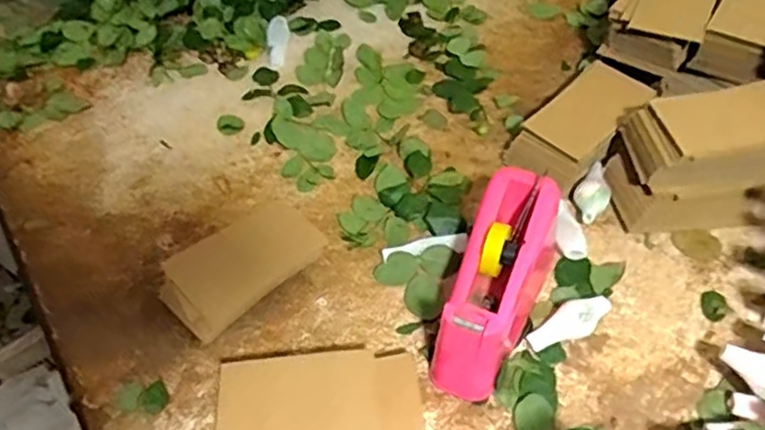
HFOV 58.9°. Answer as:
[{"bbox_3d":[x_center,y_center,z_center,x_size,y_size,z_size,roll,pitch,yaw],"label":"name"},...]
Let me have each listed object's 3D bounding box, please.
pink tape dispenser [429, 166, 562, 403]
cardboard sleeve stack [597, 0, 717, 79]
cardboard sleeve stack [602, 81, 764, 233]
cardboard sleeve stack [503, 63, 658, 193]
[{"bbox_3d":[0.109,0.069,0.631,0.074,0.103,0.201,15,56,14],"label":"pink tape dispenser"},{"bbox_3d":[0.335,-0.243,0.812,0.104,0.070,0.138,21,58,19],"label":"cardboard sleeve stack"},{"bbox_3d":[0.334,-0.060,0.702,0.175,0.124,0.091,-6,54,-1],"label":"cardboard sleeve stack"},{"bbox_3d":[0.221,-0.099,0.765,0.157,0.072,0.087,-38,61,-22],"label":"cardboard sleeve stack"}]

